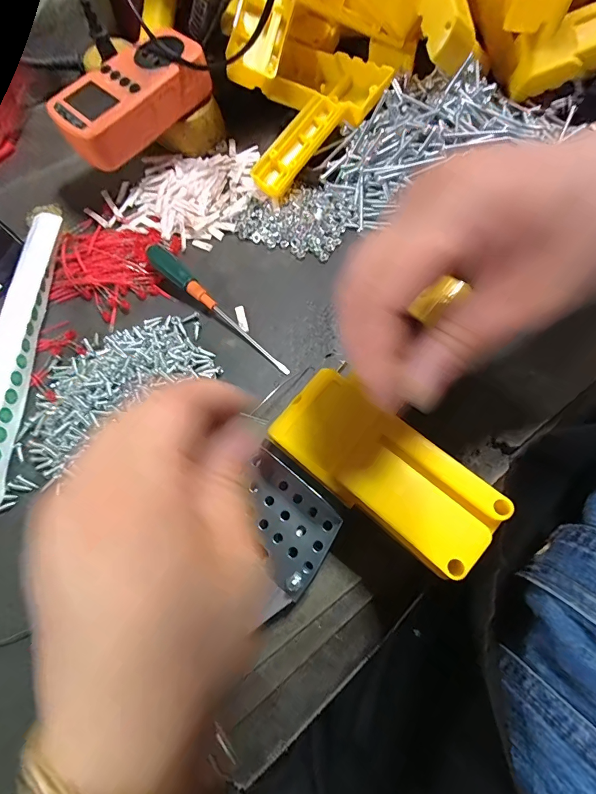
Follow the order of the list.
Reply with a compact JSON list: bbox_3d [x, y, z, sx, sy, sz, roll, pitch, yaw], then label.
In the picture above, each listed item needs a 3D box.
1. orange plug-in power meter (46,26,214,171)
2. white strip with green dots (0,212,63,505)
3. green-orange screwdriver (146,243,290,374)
[{"bbox_3d":[-0.135,-0.246,0.318,0.126,0.040,0.065,-42,70,-15],"label":"orange plug-in power meter"},{"bbox_3d":[-0.200,-0.037,0.273,0.028,0.022,0.222,-4,65,2],"label":"white strip with green dots"},{"bbox_3d":[-0.060,-0.068,0.283,0.149,0.016,0.015,38,73,18],"label":"green-orange screwdriver"}]

